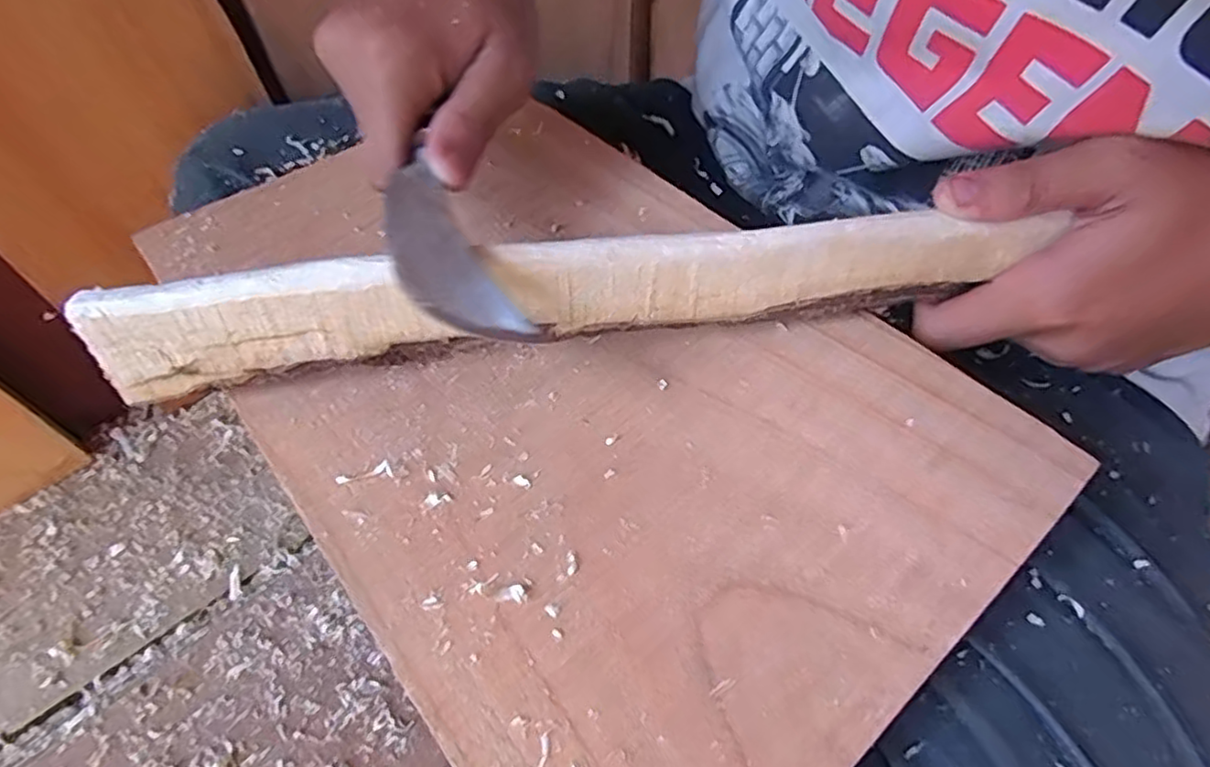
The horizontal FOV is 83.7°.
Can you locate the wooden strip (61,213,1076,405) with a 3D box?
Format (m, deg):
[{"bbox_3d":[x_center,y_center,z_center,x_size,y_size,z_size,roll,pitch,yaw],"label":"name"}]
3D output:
[{"bbox_3d":[-0.008,-0.030,0.227,0.307,0.036,0.015,-7,57,-5],"label":"wooden strip"}]

